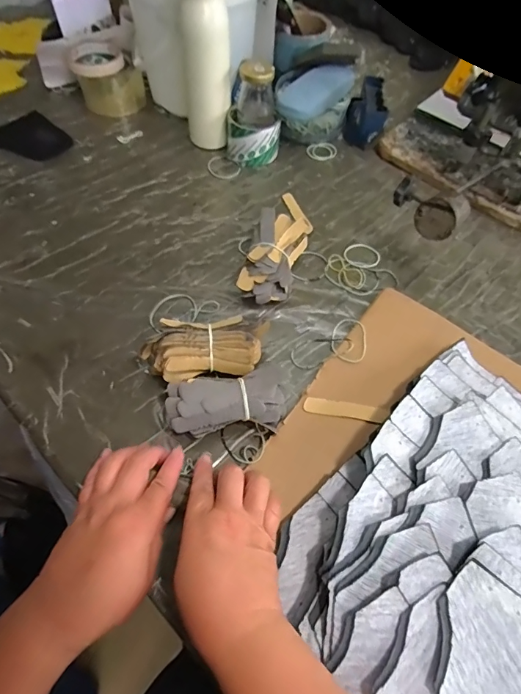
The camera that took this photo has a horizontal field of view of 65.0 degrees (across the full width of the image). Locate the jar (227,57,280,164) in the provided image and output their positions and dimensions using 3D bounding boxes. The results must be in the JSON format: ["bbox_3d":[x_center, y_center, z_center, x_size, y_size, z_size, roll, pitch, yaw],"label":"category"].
[{"bbox_3d":[-0.010,-0.354,0.619,0.082,0.121,0.083,4,59,1],"label":"jar"}]

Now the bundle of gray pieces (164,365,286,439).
[{"bbox_3d":[-0.033,0.056,0.407,0.113,0.043,0.052,-13,61,-9],"label":"bundle of gray pieces"}]

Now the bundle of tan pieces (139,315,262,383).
[{"bbox_3d":[-0.060,0.006,0.432,0.119,0.057,0.054,-8,60,-6],"label":"bundle of tan pieces"}]

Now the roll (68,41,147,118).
[{"bbox_3d":[-0.261,-0.452,0.693,0.102,0.071,0.087,33,64,17],"label":"roll"}]

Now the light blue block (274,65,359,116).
[{"bbox_3d":[0.089,-0.395,0.628,0.055,0.025,0.160,36,65,18],"label":"light blue block"}]

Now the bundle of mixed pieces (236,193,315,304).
[{"bbox_3d":[0.019,-0.112,0.512,0.063,0.050,0.141,15,60,7],"label":"bundle of mixed pieces"}]

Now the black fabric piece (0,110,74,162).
[{"bbox_3d":[-0.364,-0.330,0.649,0.125,0.006,0.095,39,66,19],"label":"black fabric piece"}]

